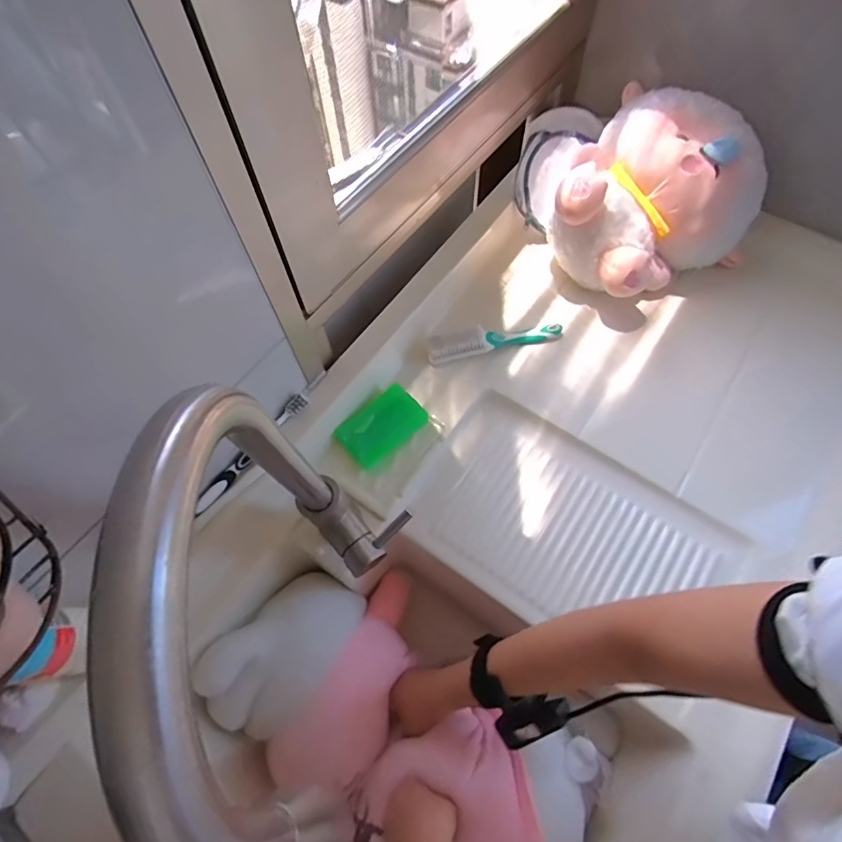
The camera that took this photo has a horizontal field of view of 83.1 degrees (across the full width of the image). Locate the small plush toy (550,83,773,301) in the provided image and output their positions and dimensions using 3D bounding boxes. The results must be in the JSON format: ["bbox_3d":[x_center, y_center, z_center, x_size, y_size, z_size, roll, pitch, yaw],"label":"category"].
[{"bbox_3d":[0.307,-0.291,0.649,0.225,0.187,0.231,42,72,19],"label":"small plush toy"}]

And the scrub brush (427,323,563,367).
[{"bbox_3d":[0.103,-0.115,0.651,0.187,0.028,0.037,-12,64,-4],"label":"scrub brush"}]

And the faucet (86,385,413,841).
[{"bbox_3d":[-0.074,0.123,0.305,0.072,0.350,0.235,4,64,3],"label":"faucet"}]

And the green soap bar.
[{"bbox_3d":[-0.048,0.006,0.605,0.105,0.022,0.066,-40,92,-16],"label":"green soap bar"}]

